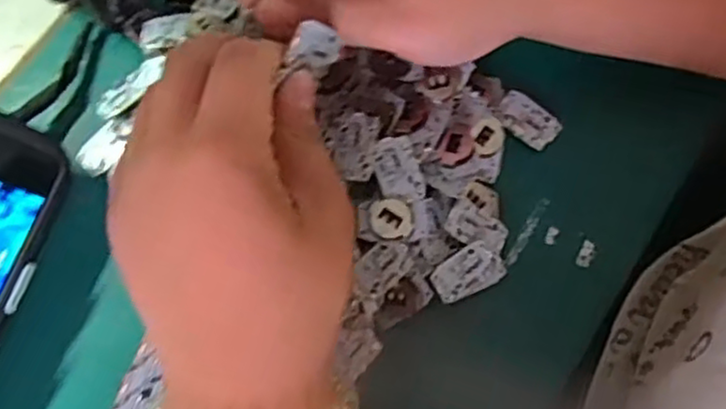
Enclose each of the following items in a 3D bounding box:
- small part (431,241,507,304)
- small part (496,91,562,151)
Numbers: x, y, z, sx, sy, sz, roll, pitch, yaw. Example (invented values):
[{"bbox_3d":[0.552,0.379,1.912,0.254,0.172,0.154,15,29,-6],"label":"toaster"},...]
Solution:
[{"bbox_3d":[0.047,0.031,0.304,0.033,0.010,0.018,-32,76,-7],"label":"small part"},{"bbox_3d":[0.079,-0.041,0.329,0.031,0.004,0.018,40,79,12],"label":"small part"}]

